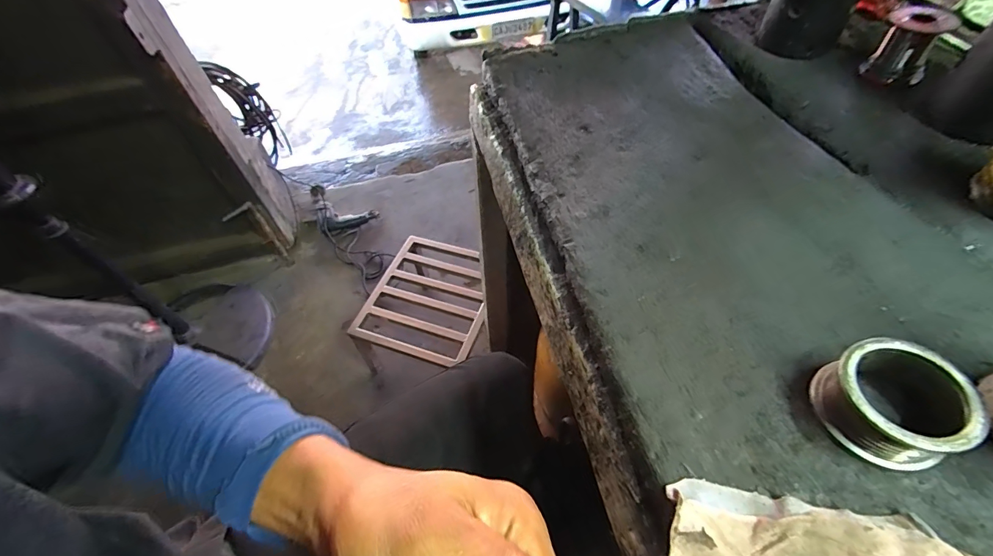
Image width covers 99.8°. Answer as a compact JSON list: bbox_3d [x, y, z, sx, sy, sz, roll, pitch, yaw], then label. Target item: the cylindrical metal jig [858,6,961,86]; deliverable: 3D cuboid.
[{"bbox_3d":[0.405,-0.230,0.413,0.050,0.056,0.042,29,61,24],"label":"cylindrical metal jig"}]

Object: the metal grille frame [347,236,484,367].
[{"bbox_3d":[-0.165,0.039,1.077,0.299,0.032,0.345,12,56,14],"label":"metal grille frame"}]

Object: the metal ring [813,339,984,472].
[{"bbox_3d":[0.215,0.068,0.228,0.057,0.041,0.060,-3,53,4],"label":"metal ring"}]

